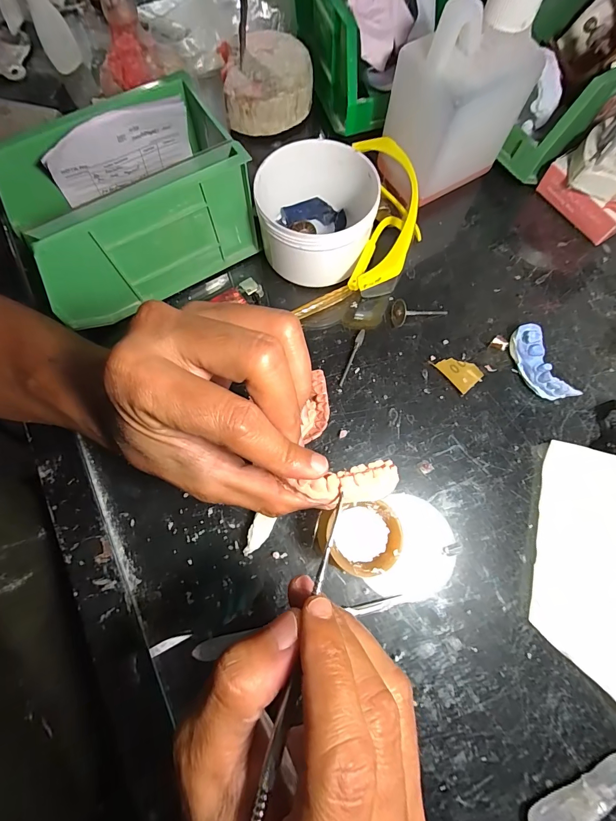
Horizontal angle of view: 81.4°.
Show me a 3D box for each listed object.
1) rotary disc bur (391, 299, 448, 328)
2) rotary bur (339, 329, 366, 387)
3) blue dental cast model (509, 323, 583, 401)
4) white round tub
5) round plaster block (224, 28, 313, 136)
[{"bbox_3d":[0.092,-0.080,0.294,0.046,0.018,0.017,-8,73,-15],"label":"rotary disc bur"},{"bbox_3d":[0.036,-0.042,0.287,0.006,0.004,0.051,20,75,6],"label":"rotary bur"},{"bbox_3d":[0.178,-0.035,0.277,0.021,0.022,0.062,-19,74,-5],"label":"blue dental cast model"},{"bbox_3d":[0.007,-0.156,0.288,0.089,0.054,0.090,0,73,0],"label":"white round tub"},{"bbox_3d":[-0.040,-0.321,0.349,0.082,0.035,0.088,0,73,0],"label":"round plaster block"}]

